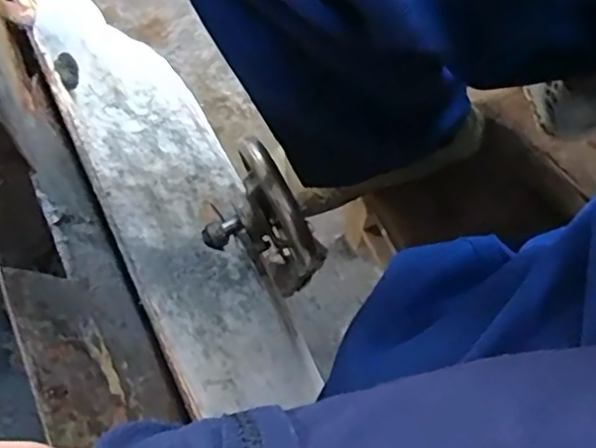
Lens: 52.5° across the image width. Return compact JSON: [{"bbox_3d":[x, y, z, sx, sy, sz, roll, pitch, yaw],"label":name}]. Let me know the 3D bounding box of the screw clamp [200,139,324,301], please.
[{"bbox_3d":[-0.032,0.002,0.444,0.069,0.069,0.102,-32,79,-6],"label":"screw clamp"}]

